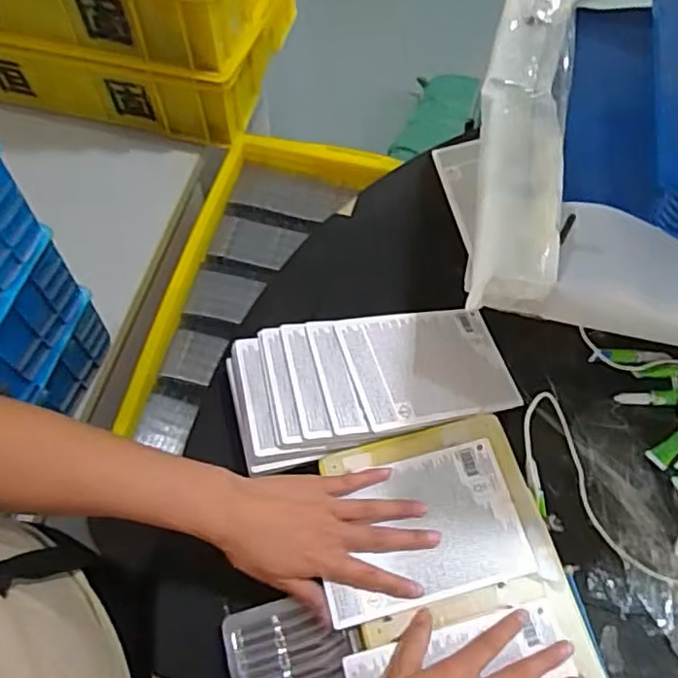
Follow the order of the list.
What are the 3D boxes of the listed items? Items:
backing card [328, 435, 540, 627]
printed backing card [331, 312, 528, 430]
[{"bbox_3d":[0.066,0.157,0.521,0.165,0.005,0.113,-13,64,-8],"label":"backing card"},{"bbox_3d":[0.087,0.025,0.604,0.164,0.008,0.113,-6,60,-26],"label":"printed backing card"}]

